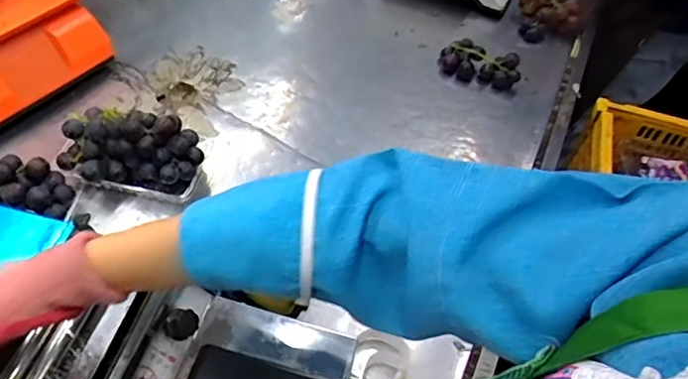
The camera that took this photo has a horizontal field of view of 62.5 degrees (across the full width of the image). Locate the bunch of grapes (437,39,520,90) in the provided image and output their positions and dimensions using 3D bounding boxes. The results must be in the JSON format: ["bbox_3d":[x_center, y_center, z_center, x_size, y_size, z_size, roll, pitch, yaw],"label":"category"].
[{"bbox_3d":[0.218,-0.201,0.912,0.129,0.042,0.053,20,51,10],"label":"bunch of grapes"}]

